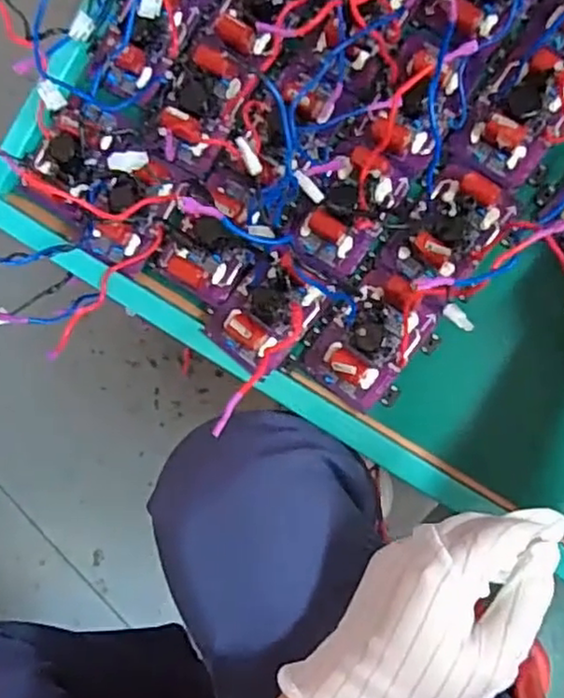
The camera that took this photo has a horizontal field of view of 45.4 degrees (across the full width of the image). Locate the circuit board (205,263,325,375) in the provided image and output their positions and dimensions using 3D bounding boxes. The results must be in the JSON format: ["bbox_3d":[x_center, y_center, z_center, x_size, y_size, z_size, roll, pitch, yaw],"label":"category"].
[{"bbox_3d":[-0.015,-0.027,0.515,0.067,0.033,0.076,37,93,9],"label":"circuit board"}]

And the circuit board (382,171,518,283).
[{"bbox_3d":[0.126,-0.091,0.495,0.060,0.027,0.094,37,94,9],"label":"circuit board"}]

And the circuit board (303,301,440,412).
[{"bbox_3d":[0.065,-0.006,0.504,0.069,0.032,0.089,37,93,9],"label":"circuit board"}]

